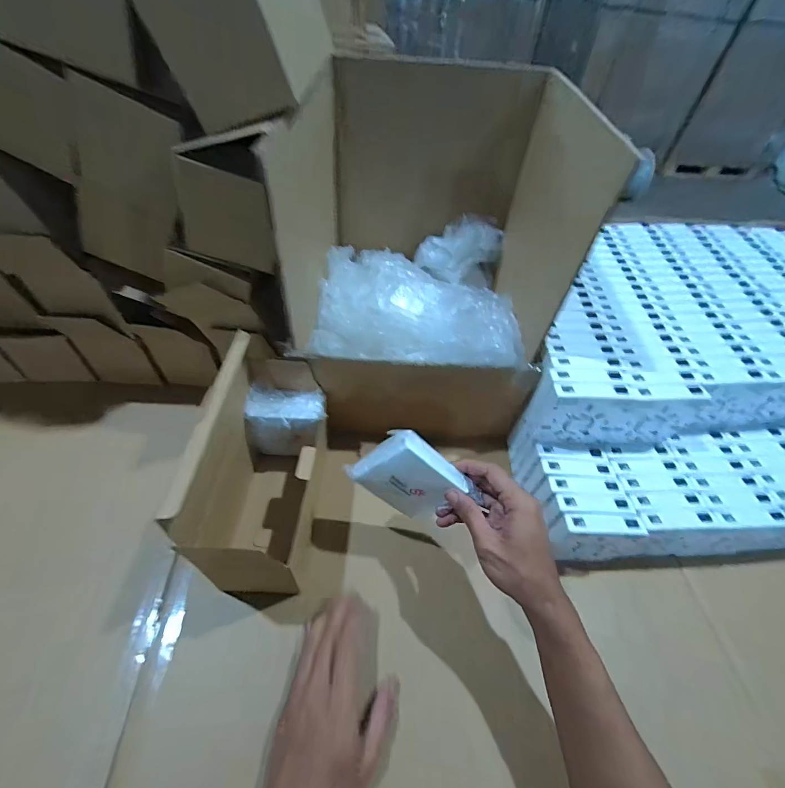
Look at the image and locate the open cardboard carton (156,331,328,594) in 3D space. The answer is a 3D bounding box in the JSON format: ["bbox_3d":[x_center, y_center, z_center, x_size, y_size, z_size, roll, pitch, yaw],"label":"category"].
[{"bbox_3d":[-0.139,0.078,0.409,0.107,0.185,0.223,4,50,-2],"label":"open cardboard carton"}]

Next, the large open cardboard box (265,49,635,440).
[{"bbox_3d":[0.022,-0.175,0.506,0.319,0.351,0.307,2,50,-4],"label":"large open cardboard box"}]

